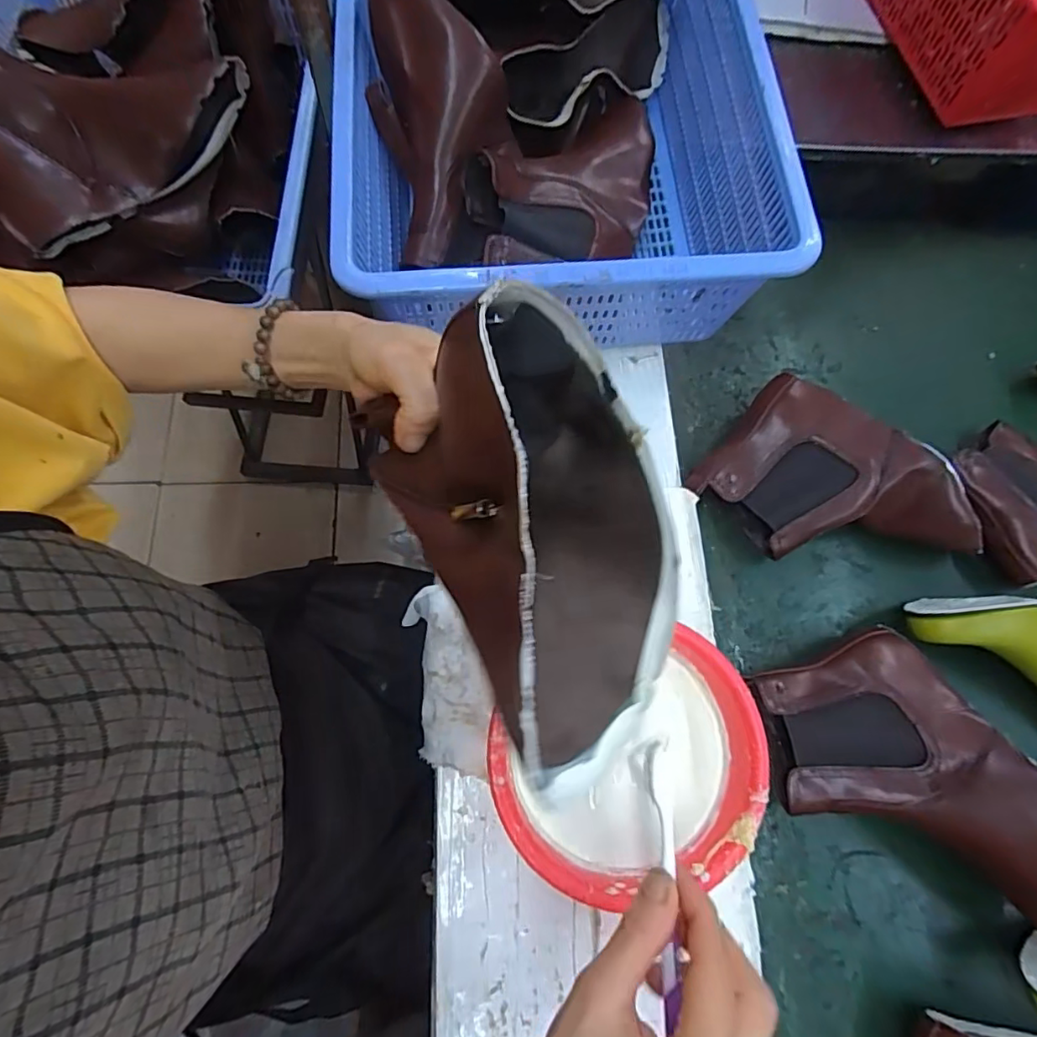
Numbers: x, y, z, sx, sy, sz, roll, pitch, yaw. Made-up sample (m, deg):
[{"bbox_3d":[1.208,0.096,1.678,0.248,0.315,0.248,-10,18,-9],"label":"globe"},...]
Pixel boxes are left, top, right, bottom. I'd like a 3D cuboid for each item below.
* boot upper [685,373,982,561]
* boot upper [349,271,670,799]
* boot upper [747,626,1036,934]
[{"bbox_3d":[0.301,-0.018,0.528,0.228,0.080,0.140,40,74,9],"label":"boot upper"},{"bbox_3d":[0.008,0.006,0.280,0.116,0.125,0.234,-21,75,-8],"label":"boot upper"},{"bbox_3d":[0.308,0.223,0.431,0.149,0.113,0.241,-18,74,-9],"label":"boot upper"}]

